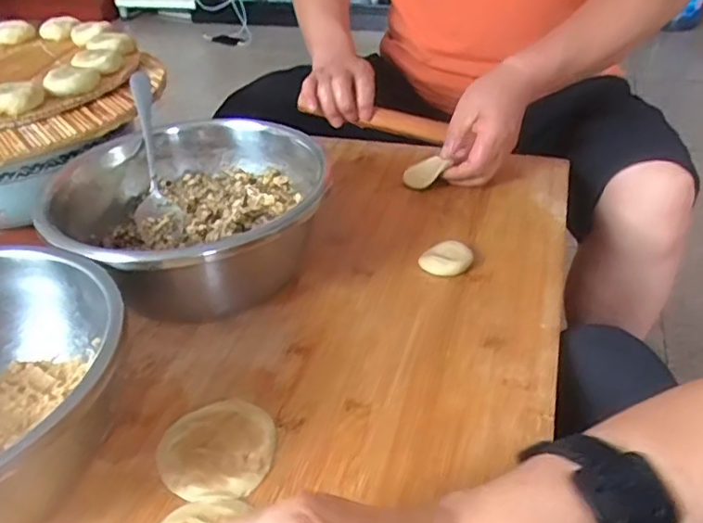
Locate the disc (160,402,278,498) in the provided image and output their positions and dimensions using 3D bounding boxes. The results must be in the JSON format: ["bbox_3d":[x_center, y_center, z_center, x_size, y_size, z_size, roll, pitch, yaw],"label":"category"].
[{"bbox_3d":[-0.093,0.128,0.418,0.076,0.007,0.077,-2,37,1],"label":"disc"}]

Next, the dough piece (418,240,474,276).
[{"bbox_3d":[0.091,-0.004,0.577,0.047,0.012,0.040,-28,44,-30],"label":"dough piece"}]

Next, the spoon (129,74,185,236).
[{"bbox_3d":[-0.200,-0.106,0.608,0.041,0.030,0.182,-9,76,-9],"label":"spoon"}]

